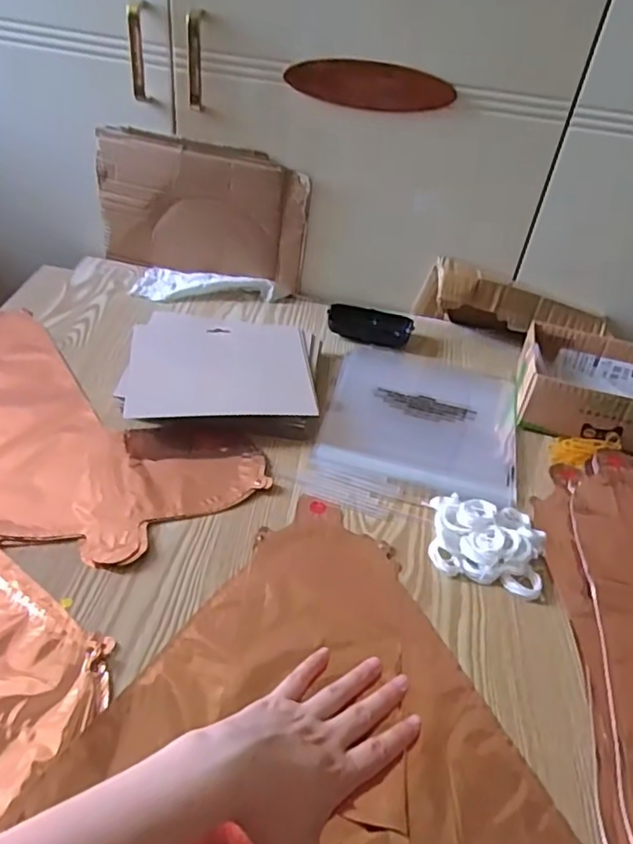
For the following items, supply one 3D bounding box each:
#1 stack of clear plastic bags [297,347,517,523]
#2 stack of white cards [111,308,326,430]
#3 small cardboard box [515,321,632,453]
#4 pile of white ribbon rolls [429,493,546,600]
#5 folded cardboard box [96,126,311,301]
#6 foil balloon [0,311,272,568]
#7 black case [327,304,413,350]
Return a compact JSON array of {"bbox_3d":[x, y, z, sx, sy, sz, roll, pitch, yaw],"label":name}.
[{"bbox_3d":[0.115,0.006,0.672,0.207,0.019,0.280,13,40,7],"label":"stack of clear plastic bags"},{"bbox_3d":[-0.102,-0.061,0.676,0.204,0.023,0.180,2,40,-6],"label":"stack of white cards"},{"bbox_3d":[0.327,-0.041,0.694,0.186,0.062,0.143,15,40,9],"label":"small cardboard box"},{"bbox_3d":[0.153,0.104,0.543,0.100,0.020,0.090,16,41,11],"label":"pile of white ribbon rolls"},{"bbox_3d":[-0.151,-0.277,0.804,0.275,0.170,0.030,13,40,7],"label":"folded cardboard box"},{"bbox_3d":[-0.270,0.001,0.599,0.414,0.010,0.214,27,44,22],"label":"foil balloon"},{"bbox_3d":[0.069,-0.126,0.787,0.107,0.023,0.052,12,40,5],"label":"black case"}]

